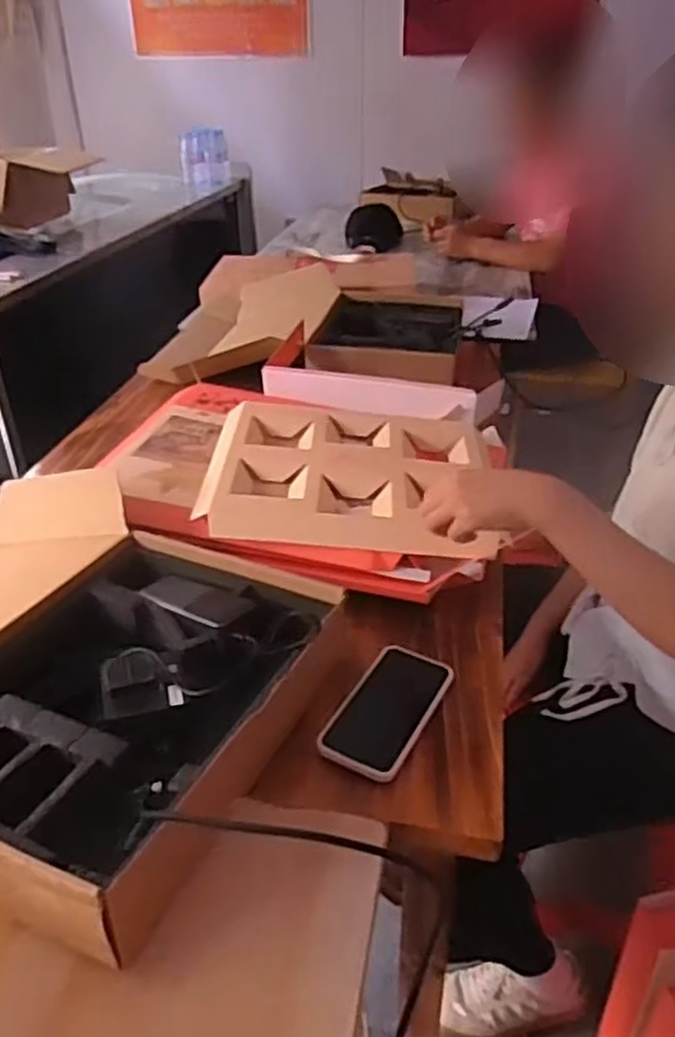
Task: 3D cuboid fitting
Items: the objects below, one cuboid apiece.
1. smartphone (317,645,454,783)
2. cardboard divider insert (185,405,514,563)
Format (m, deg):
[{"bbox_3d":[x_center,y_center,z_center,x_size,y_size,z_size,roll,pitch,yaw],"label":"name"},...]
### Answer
[{"bbox_3d":[0.050,0.180,0.736,0.080,0.011,0.163,16,35,25],"label":"smartphone"},{"bbox_3d":[0.018,-0.068,1.011,0.367,0.034,0.341,1,32,2],"label":"cardboard divider insert"}]

